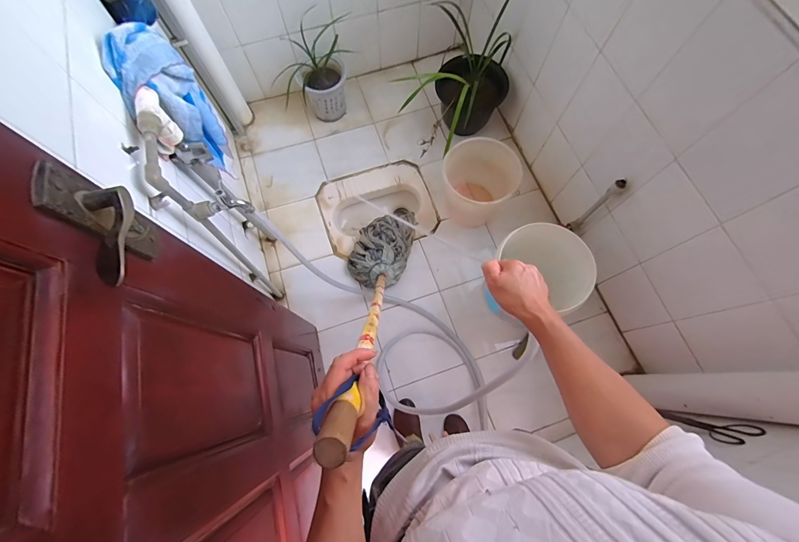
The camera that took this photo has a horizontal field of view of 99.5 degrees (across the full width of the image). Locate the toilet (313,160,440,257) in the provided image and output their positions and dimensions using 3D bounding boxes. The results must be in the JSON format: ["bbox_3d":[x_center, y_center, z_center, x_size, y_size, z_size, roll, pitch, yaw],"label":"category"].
[{"bbox_3d":[-0.098,-0.269,1.581,0.490,0.131,0.393,-18,73,-5],"label":"toilet"}]

